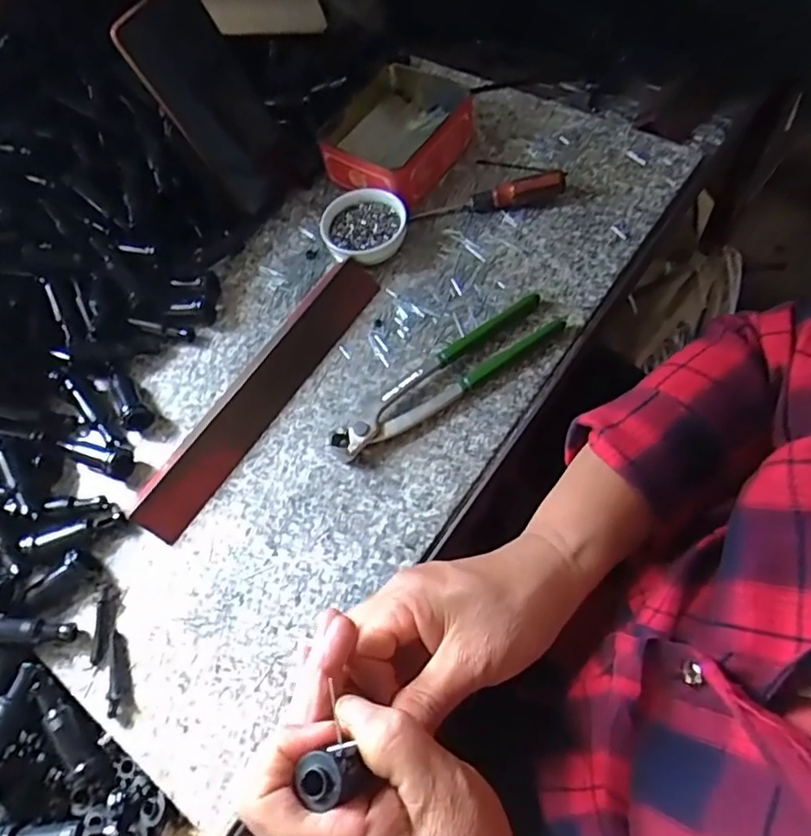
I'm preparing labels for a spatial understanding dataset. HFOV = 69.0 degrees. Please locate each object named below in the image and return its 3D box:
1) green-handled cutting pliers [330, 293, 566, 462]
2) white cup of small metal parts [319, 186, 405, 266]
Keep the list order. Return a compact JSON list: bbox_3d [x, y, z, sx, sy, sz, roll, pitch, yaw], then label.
[{"bbox_3d":[0.031,-0.030,0.442,0.196,0.012,0.041,-36,64,-10],"label":"green-handled cutting pliers"},{"bbox_3d":[-0.036,-0.165,0.509,0.070,0.024,0.069,-3,63,6],"label":"white cup of small metal parts"}]

